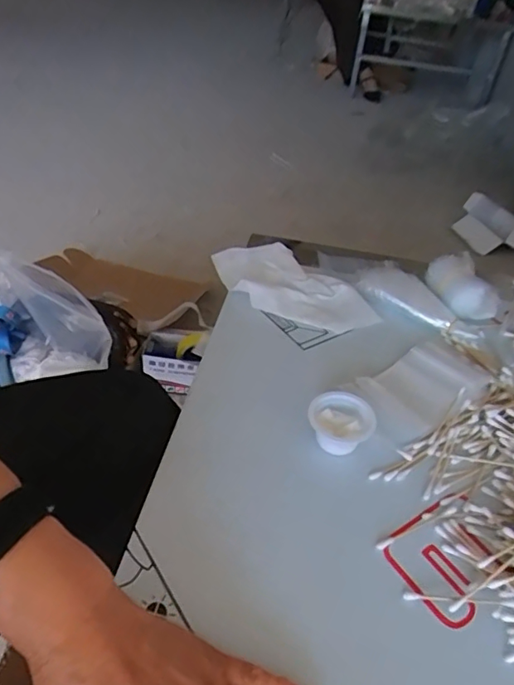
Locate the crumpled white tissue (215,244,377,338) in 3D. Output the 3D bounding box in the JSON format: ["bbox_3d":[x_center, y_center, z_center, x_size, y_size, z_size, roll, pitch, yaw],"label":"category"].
[{"bbox_3d":[0.034,-0.066,0.583,0.194,0.026,0.092,32,46,26],"label":"crumpled white tissue"}]

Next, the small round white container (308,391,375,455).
[{"bbox_3d":[0.071,0.067,0.432,0.048,0.023,0.050,4,40,-4],"label":"small round white container"}]

